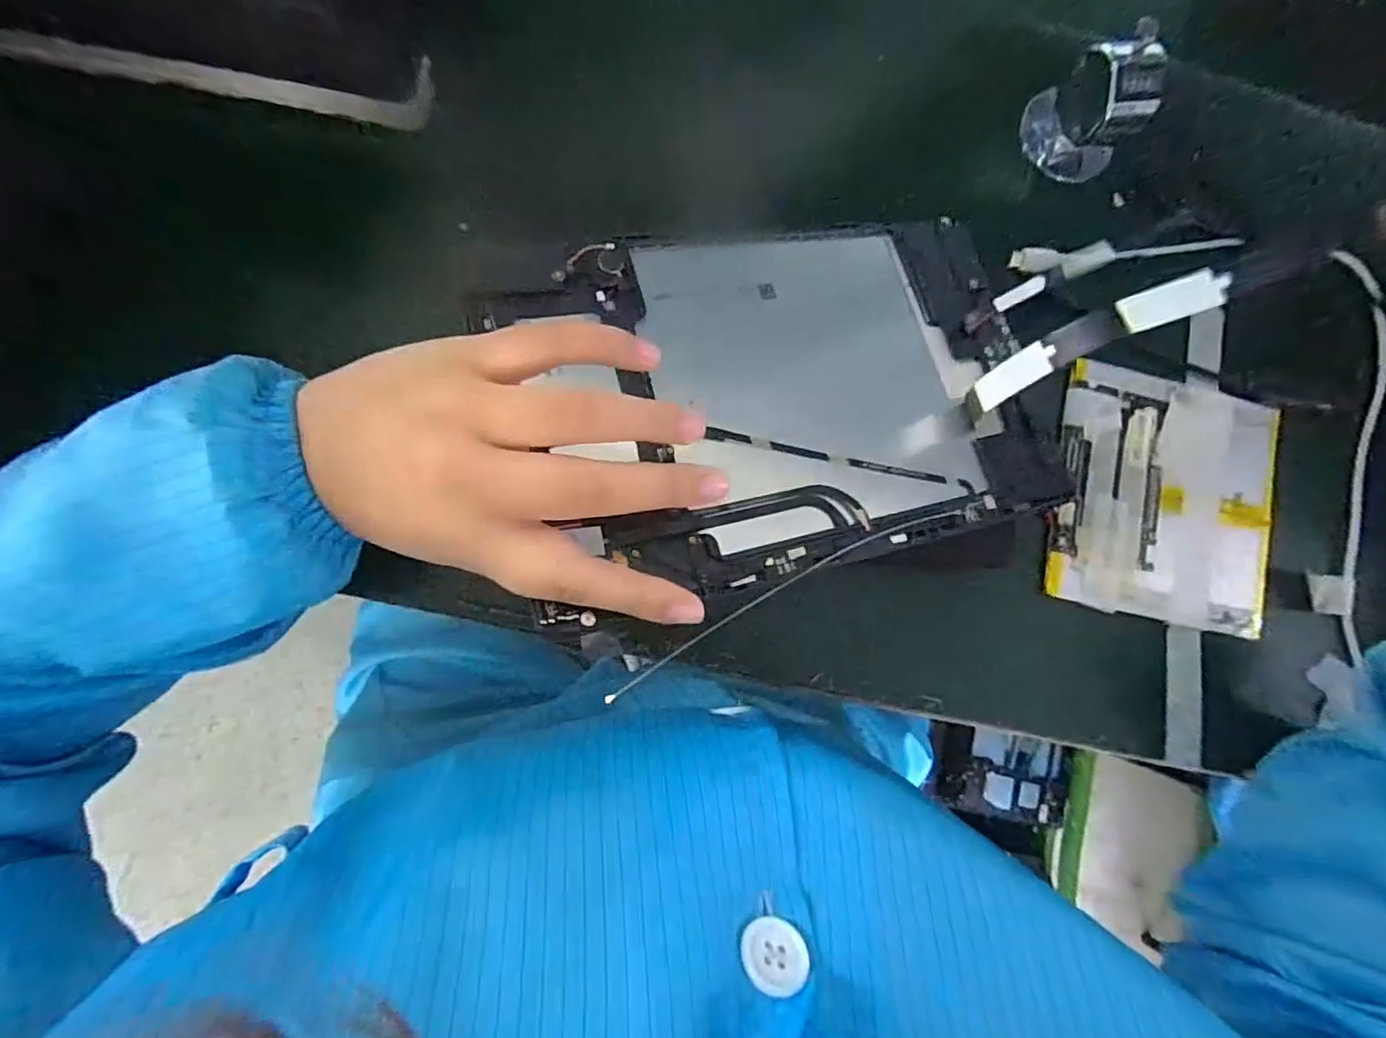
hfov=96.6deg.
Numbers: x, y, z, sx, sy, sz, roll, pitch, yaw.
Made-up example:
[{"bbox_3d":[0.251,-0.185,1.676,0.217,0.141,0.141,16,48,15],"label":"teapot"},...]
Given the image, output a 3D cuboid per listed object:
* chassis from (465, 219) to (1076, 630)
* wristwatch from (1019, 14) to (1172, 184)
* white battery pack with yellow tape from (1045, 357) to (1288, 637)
[{"bbox_3d":[0.042,-0.055,0.253,0.227,0.010,0.147,-13,77,-20],"label":"chassis"},{"bbox_3d":[0.210,-0.214,0.322,0.031,0.064,0.052,-39,90,-9],"label":"wristwatch"},{"bbox_3d":[0.252,-0.012,0.326,0.122,0.005,0.131,12,84,-8],"label":"white battery pack with yellow tape"}]

